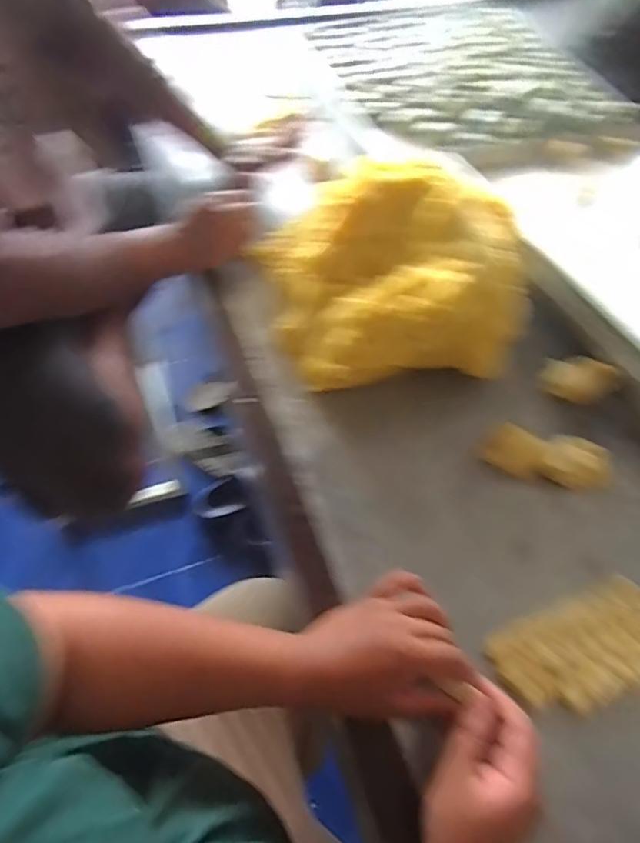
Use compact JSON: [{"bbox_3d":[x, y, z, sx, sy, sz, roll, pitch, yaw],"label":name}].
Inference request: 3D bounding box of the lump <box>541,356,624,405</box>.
[{"bbox_3d":[0.310,-0.052,0.625,0.075,0.049,0.048,31,64,15],"label":"lump"}]

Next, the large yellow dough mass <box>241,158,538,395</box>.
[{"bbox_3d":[0.079,-0.164,0.602,0.308,0.177,0.213,-1,60,-3],"label":"large yellow dough mass"}]

